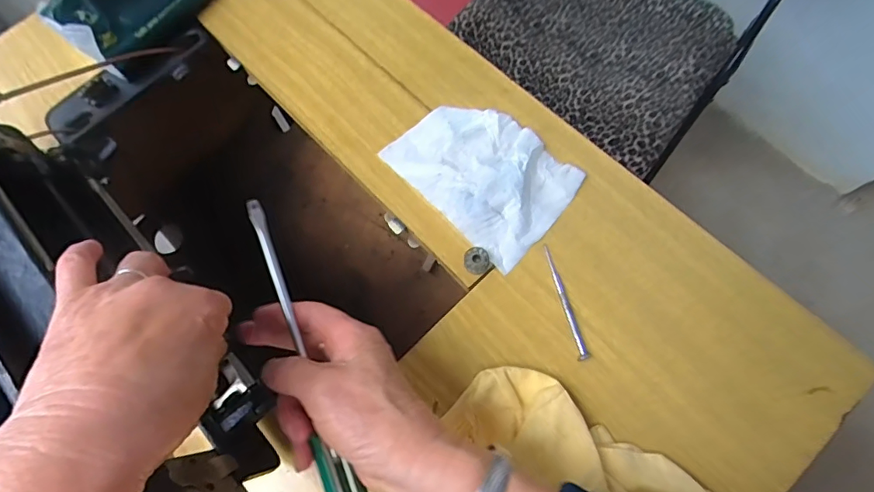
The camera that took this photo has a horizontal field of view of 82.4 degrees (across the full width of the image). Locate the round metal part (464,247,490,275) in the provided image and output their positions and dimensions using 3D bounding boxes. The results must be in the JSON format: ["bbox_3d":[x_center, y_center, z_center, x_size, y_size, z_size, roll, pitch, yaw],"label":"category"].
[{"bbox_3d":[0.033,0.012,0.418,0.021,0.010,0.021,-1,71,4],"label":"round metal part"}]

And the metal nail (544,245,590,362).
[{"bbox_3d":[0.103,0.043,0.400,0.008,0.007,0.095,-14,71,-1],"label":"metal nail"}]

